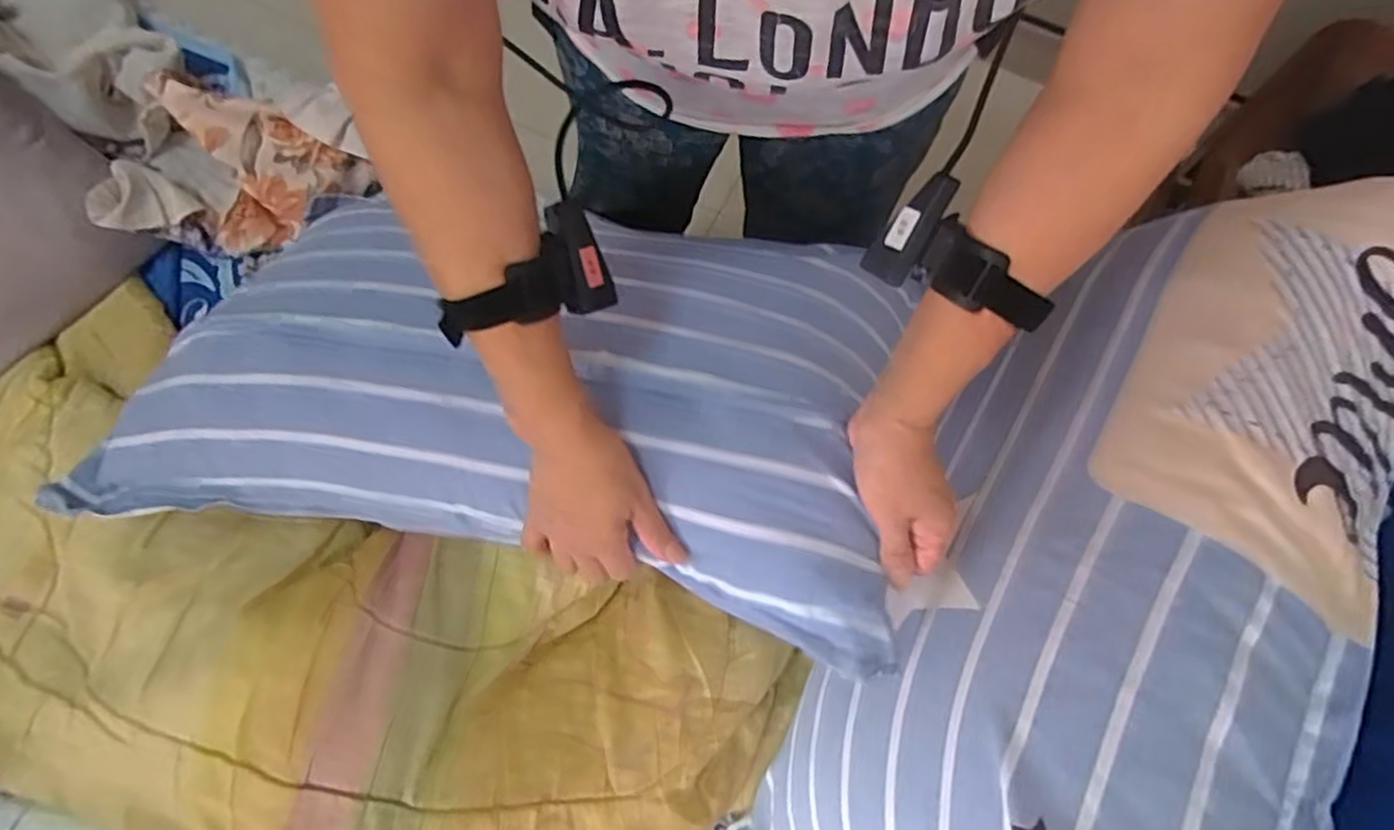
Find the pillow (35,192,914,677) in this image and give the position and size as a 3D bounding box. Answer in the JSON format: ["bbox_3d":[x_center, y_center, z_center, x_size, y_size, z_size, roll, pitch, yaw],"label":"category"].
[{"bbox_3d":[-0.167,-0.035,0.605,0.690,0.145,0.328,8,75,14],"label":"pillow"}]

